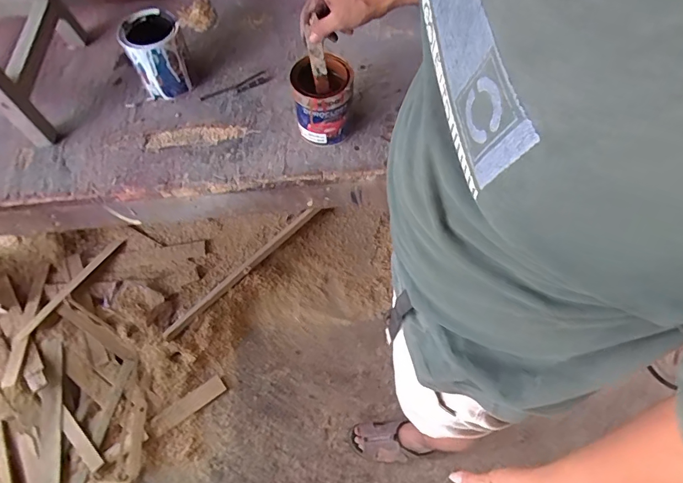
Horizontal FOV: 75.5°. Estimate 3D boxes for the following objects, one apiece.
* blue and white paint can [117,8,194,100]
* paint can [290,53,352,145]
[{"bbox_3d":[-0.356,-0.370,0.854,0.102,0.126,0.118,-23,65,-10],"label":"blue and white paint can"},{"bbox_3d":[-0.032,-0.246,0.784,0.104,0.132,0.090,3,64,3],"label":"paint can"}]

